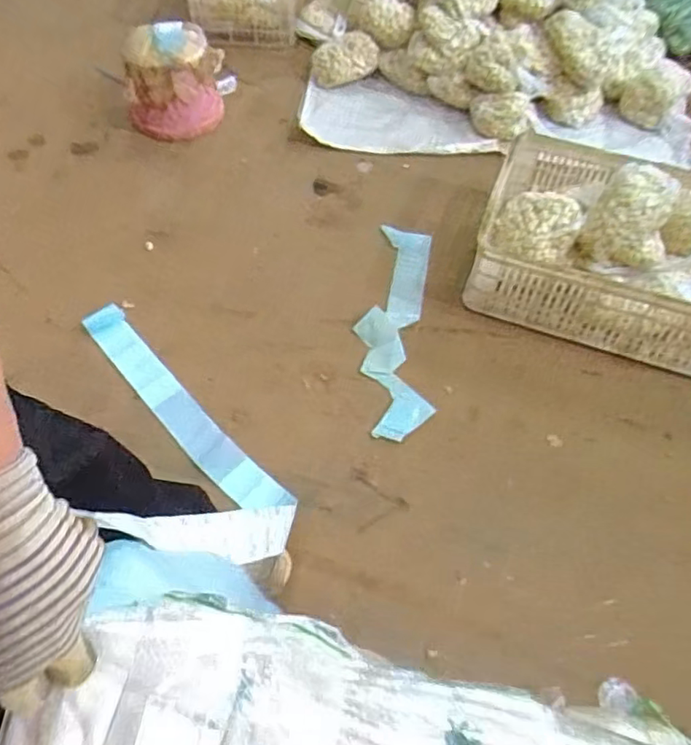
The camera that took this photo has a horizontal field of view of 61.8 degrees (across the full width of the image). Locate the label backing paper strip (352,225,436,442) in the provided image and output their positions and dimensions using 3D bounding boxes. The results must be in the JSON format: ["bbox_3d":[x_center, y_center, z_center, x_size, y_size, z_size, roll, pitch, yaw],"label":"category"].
[{"bbox_3d":[0.102,-0.107,1.193,0.142,0.015,0.544,3,55,1],"label":"label backing paper strip"}]

